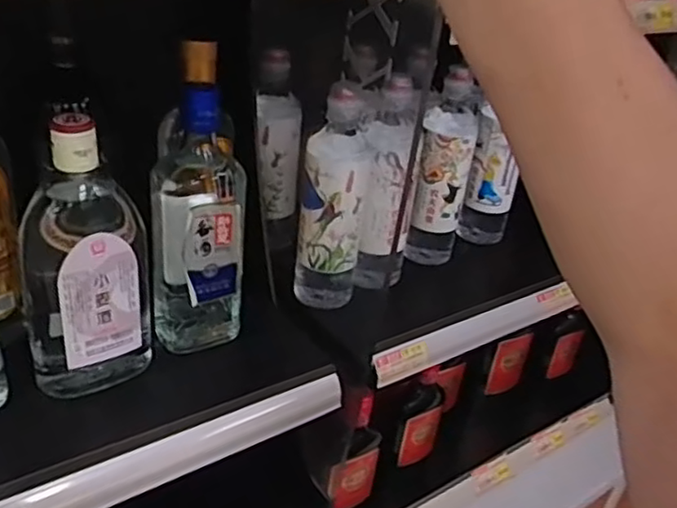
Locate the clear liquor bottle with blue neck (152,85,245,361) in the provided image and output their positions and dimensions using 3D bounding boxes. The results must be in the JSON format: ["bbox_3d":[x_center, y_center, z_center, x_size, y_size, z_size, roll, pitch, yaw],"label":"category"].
[{"bbox_3d":[-0.117,-0.023,0.553,0.075,0.234,0.054,1,31,-12],"label":"clear liquor bottle with blue neck"}]

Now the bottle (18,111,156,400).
[{"bbox_3d":[-0.195,0.002,0.508,0.089,0.224,0.080,-2,32,-16],"label":"bottle"}]

